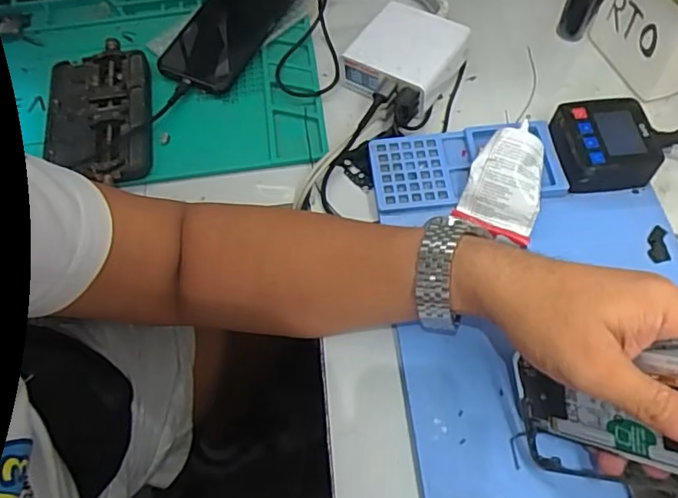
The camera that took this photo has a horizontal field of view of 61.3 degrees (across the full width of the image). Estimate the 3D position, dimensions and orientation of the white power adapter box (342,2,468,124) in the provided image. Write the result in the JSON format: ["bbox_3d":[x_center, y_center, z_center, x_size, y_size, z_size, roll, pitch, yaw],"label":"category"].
[{"bbox_3d":[0.060,-0.176,0.528,0.088,0.046,0.093,30,67,16],"label":"white power adapter box"}]

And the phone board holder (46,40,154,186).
[{"bbox_3d":[-0.218,-0.123,0.517,0.092,0.020,0.163,-12,62,-4],"label":"phone board holder"}]

